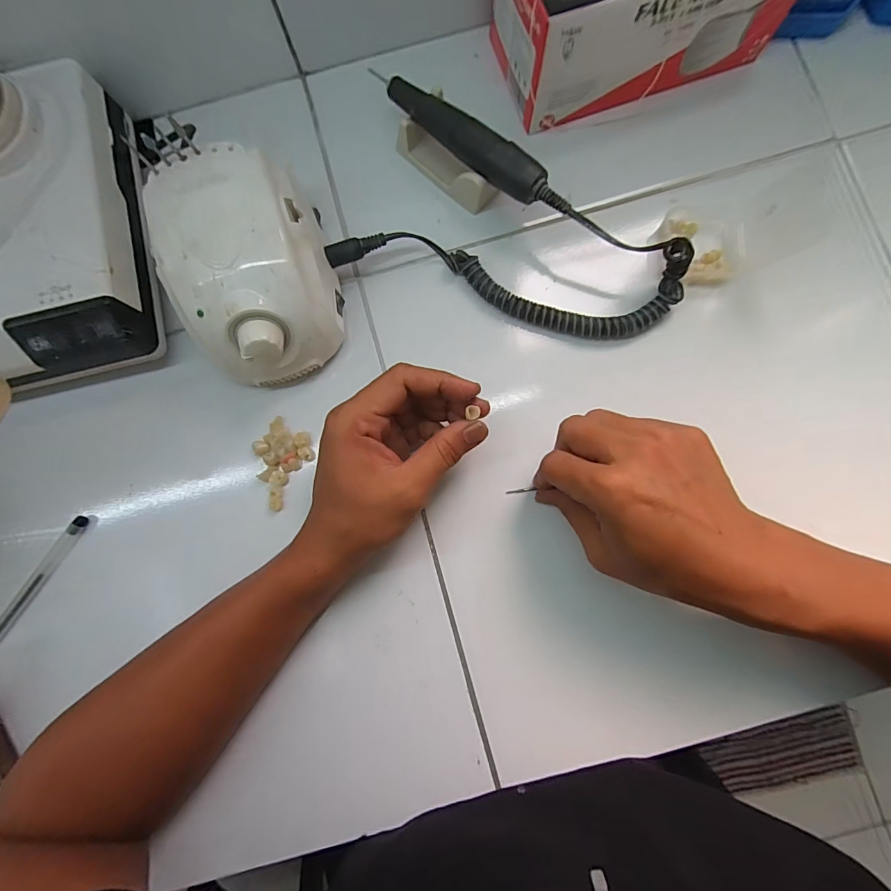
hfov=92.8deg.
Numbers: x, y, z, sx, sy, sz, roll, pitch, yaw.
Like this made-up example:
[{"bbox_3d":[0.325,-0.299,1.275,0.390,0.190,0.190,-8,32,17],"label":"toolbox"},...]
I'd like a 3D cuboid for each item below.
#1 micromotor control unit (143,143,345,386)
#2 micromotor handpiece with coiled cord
[{"bbox_3d":[-0.133,-0.120,0.307,0.097,0.084,0.132,-18,83,0],"label":"micromotor control unit"},{"bbox_3d":[0.054,-0.174,0.323,0.268,0.049,0.136,20,85,4],"label":"micromotor handpiece with coiled cord"}]

